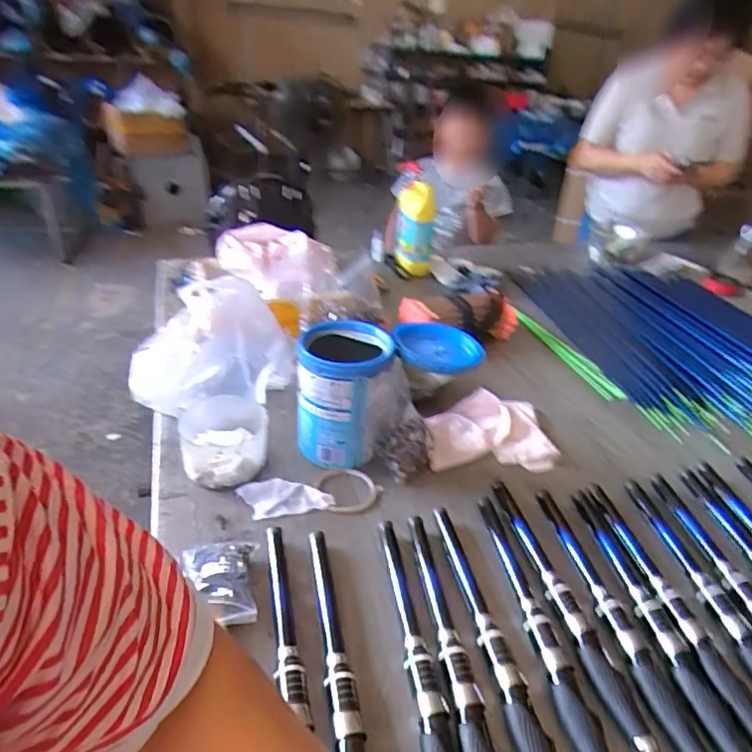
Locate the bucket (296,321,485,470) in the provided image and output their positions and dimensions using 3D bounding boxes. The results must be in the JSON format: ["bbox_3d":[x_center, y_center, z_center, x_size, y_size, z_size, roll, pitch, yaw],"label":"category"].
[{"bbox_3d":[0.012,0.013,0.806,0.260,0.165,0.131,-8,34,-19],"label":"bucket"}]

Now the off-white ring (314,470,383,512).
[{"bbox_3d":[-0.039,0.153,0.755,0.091,0.015,0.079,2,32,8],"label":"off-white ring"}]

